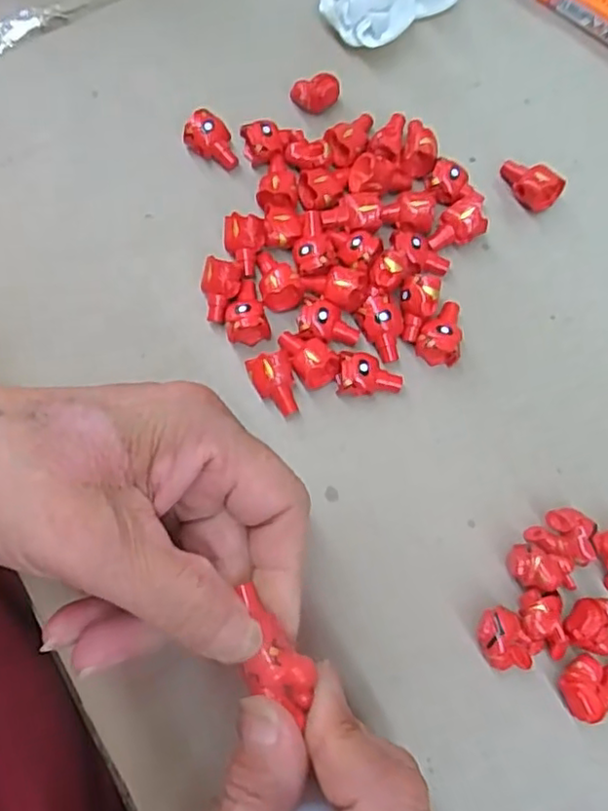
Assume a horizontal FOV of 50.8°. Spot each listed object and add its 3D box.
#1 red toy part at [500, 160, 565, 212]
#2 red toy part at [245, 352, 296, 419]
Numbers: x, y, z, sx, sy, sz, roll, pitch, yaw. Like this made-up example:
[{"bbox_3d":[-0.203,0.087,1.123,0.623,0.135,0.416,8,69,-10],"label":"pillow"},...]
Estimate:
[{"bbox_3d":[0.095,-0.095,0.273,0.014,0.017,0.025,-43,78,-10],"label":"red toy part"},{"bbox_3d":[-0.012,-0.008,0.247,0.016,0.015,0.021,-15,75,-3],"label":"red toy part"}]

